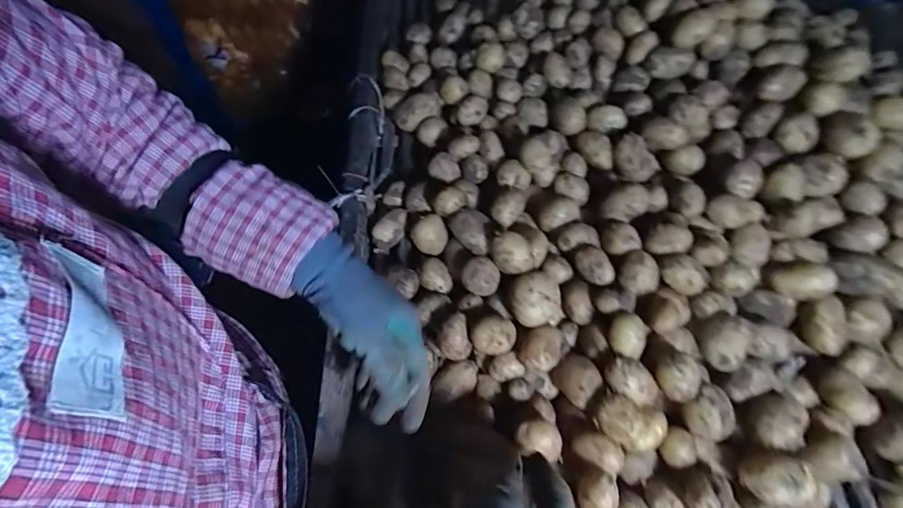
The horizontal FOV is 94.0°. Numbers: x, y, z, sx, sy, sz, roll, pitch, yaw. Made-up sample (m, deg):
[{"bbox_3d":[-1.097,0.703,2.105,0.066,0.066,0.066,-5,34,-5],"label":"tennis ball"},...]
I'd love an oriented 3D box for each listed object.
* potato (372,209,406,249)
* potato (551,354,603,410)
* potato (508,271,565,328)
[{"bbox_3d":[-0.083,-0.035,0.585,0.029,0.028,0.055,35,62,20],"label":"potato"},{"bbox_3d":[0.133,0.132,0.445,0.036,0.031,0.047,-29,61,-19],"label":"potato"},{"bbox_3d":[0.095,0.055,0.481,0.059,0.053,0.053,-29,61,-19],"label":"potato"}]

